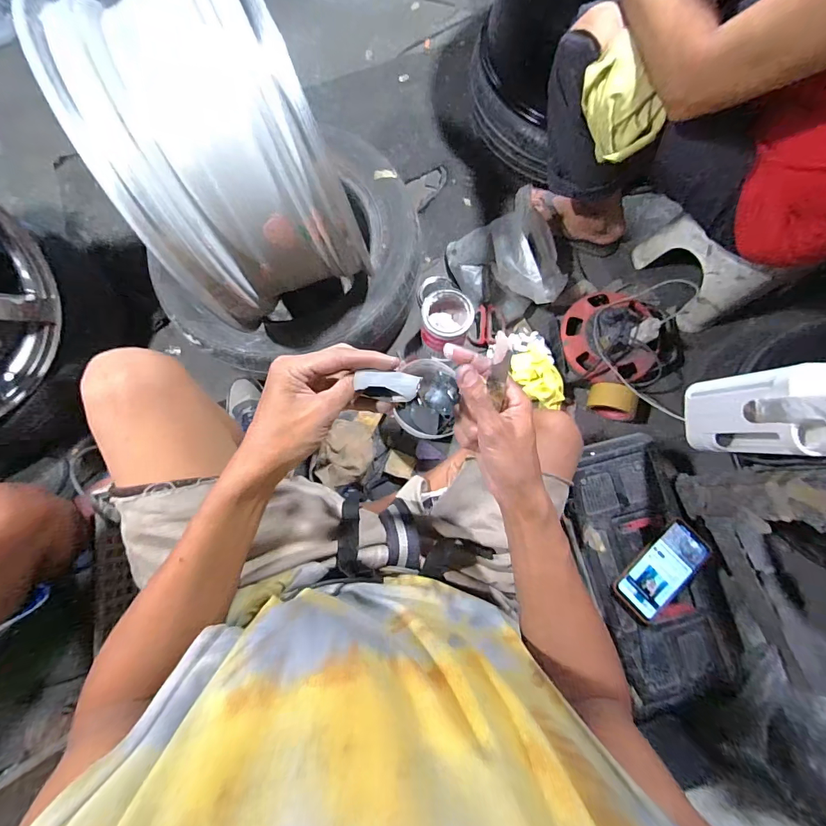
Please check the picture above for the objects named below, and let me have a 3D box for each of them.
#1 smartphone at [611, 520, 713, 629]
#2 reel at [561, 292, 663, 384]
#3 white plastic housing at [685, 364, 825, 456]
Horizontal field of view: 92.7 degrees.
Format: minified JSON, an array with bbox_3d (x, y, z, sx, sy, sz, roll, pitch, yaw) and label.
[{"bbox_3d":[0.392,0.249,0.616,0.081,0.016,0.161,43,88,12],"label":"smartphone"},{"bbox_3d":[0.410,-0.167,0.792,0.198,0.106,0.207,-11,79,-1],"label":"reel"},{"bbox_3d":[0.484,0.005,0.480,0.201,0.155,0.106,1,79,1],"label":"white plastic housing"}]

